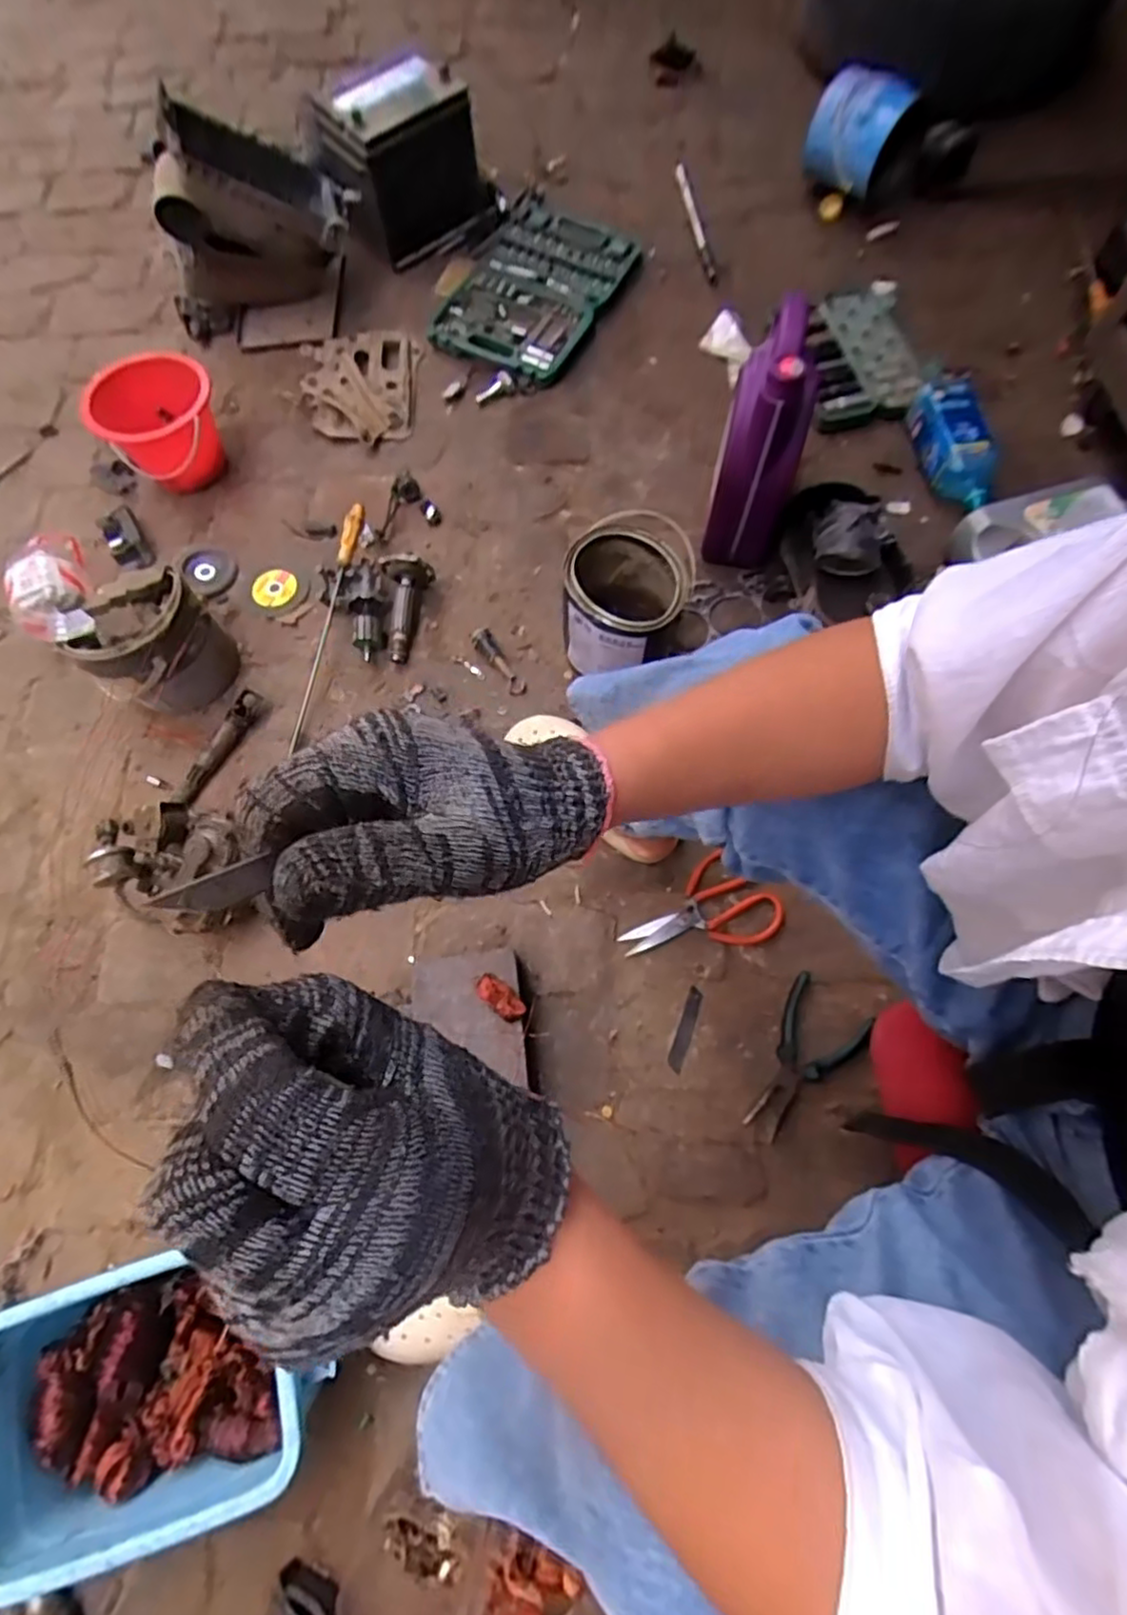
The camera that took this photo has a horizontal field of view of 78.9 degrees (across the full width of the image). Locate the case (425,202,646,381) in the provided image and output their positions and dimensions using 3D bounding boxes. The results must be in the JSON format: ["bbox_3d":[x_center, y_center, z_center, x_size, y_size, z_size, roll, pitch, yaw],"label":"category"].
[{"bbox_3d":[-0.047,-0.811,1.080,0.205,0.035,0.317,34,87,8],"label":"case"}]

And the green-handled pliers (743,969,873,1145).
[{"bbox_3d":[0.275,0.293,0.781,0.095,0.016,0.185,31,73,12],"label":"green-handled pliers"}]

